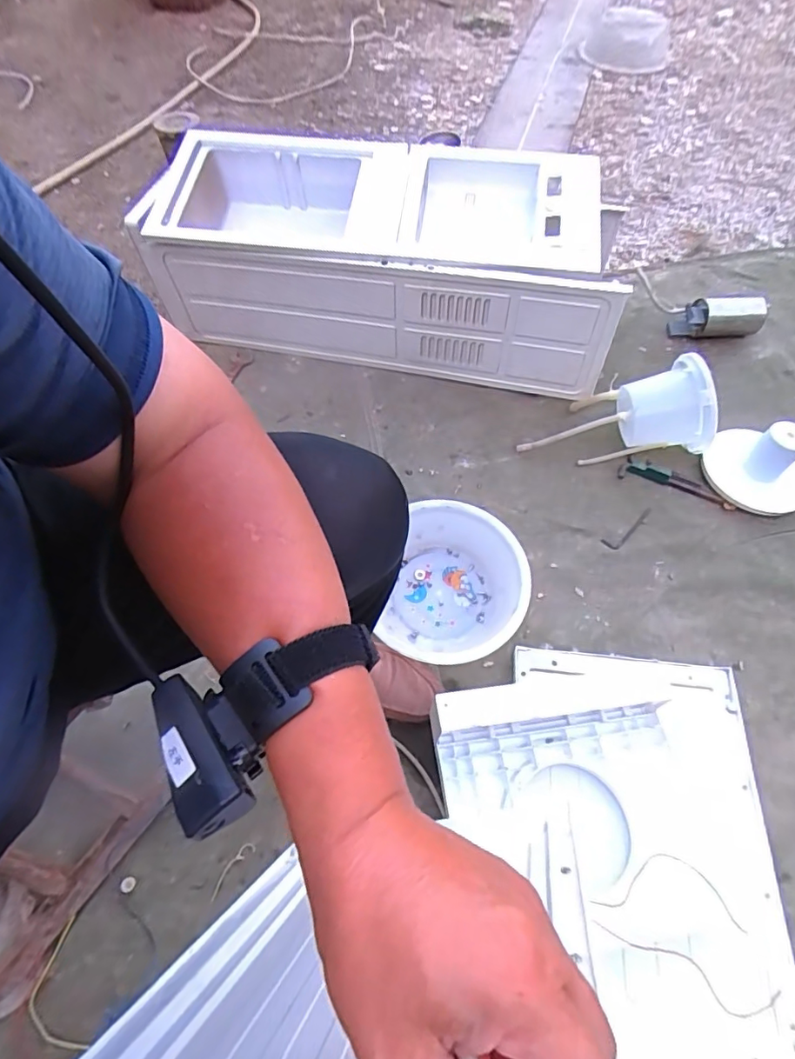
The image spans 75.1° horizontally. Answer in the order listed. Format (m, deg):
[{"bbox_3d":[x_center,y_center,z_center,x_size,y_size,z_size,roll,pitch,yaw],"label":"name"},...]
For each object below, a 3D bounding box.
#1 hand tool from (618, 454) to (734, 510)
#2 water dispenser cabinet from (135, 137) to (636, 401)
[{"bbox_3d":[0.496,-0.083,0.919,0.194,0.025,0.043,19,61,12],"label":"hand tool"},{"bbox_3d":[-0.037,-0.595,1.120,0.948,0.308,0.474,10,59,7],"label":"water dispenser cabinet"}]

